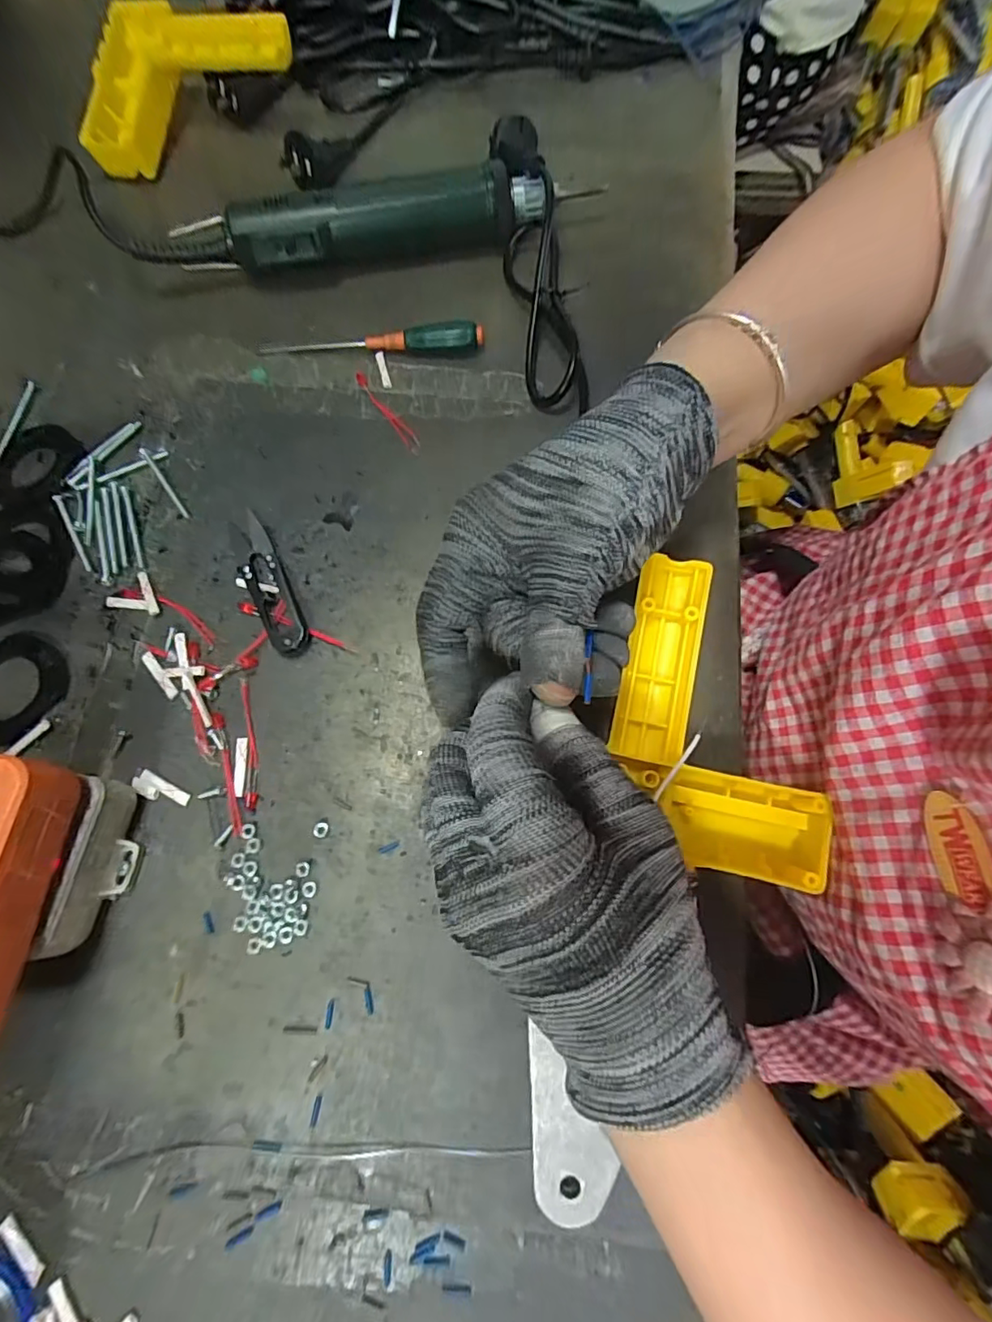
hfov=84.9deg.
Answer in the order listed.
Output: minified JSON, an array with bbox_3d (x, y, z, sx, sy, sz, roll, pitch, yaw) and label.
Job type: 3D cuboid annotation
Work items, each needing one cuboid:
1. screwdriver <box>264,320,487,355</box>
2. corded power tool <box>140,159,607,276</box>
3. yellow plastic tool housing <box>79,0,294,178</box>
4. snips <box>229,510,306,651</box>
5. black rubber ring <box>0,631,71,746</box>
[{"bbox_3d":[-0.082,-0.211,0.355,0.147,0.017,0.012,1,73,1],"label":"screwdriver"},{"bbox_3d":[-0.082,-0.293,0.364,0.281,0.039,0.047,-12,73,-3],"label":"corded power tool"},{"bbox_3d":[-0.237,-0.439,0.403,0.164,0.045,0.115,-25,75,-7],"label":"yellow plastic tool housing"},{"bbox_3d":[-0.129,-0.045,0.304,0.021,0.011,0.091,-26,75,-7],"label":"snips"},{"bbox_3d":[-0.261,0.015,0.292,0.050,0.004,0.060,43,78,12],"label":"black rubber ring"}]

